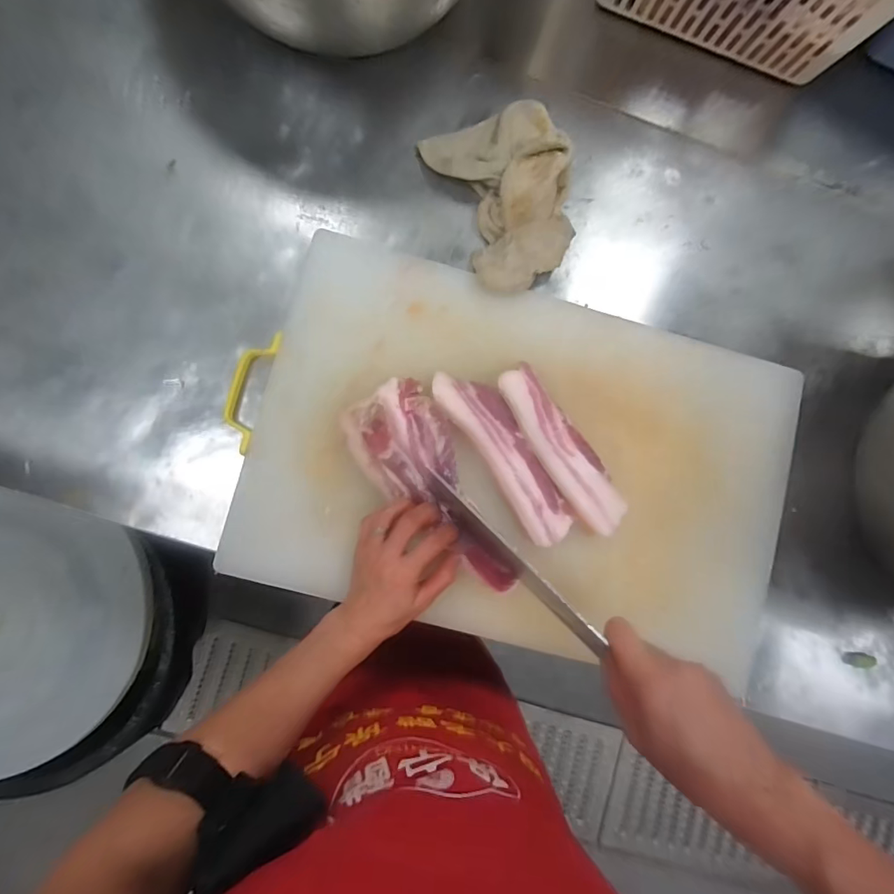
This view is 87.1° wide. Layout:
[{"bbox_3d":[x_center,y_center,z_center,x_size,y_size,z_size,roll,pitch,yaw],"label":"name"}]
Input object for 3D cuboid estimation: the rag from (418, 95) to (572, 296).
[{"bbox_3d":[0.070,-0.269,0.497,0.136,0.048,0.197,-21,88,-7],"label":"rag"}]

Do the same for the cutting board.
[{"bbox_3d":[0.086,0.012,0.480,0.558,0.041,0.354,12,84,-5],"label":"cutting board"}]

